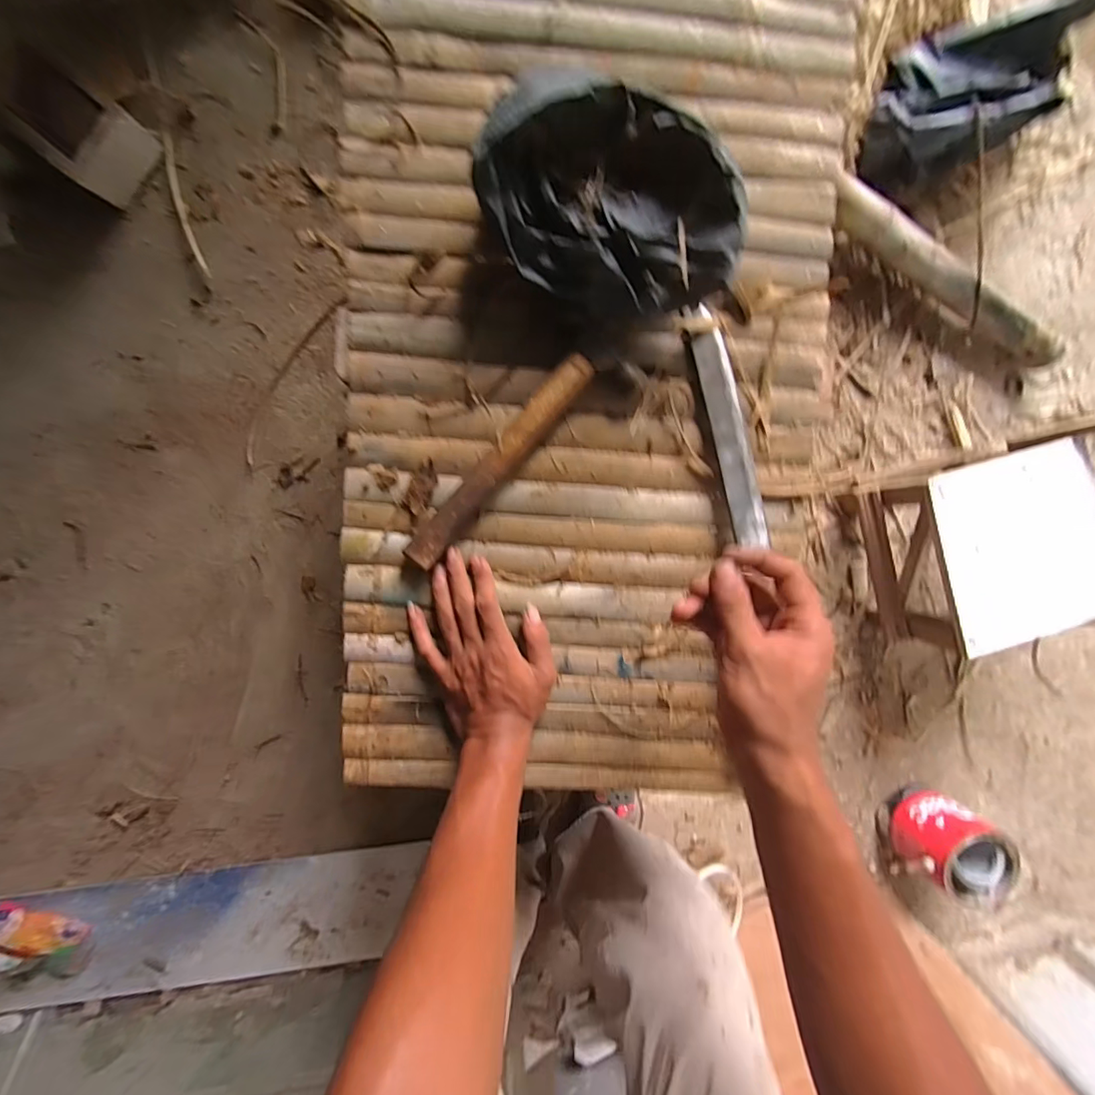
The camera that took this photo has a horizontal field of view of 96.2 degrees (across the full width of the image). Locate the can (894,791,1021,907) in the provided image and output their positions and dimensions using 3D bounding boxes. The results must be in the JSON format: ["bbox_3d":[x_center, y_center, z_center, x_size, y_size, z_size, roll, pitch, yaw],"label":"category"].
[{"bbox_3d":[0.792,0.581,0.964,0.152,0.144,0.151,32,92,-6],"label":"can"}]

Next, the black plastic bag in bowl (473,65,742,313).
[{"bbox_3d":[0.047,-0.247,0.364,0.148,0.068,0.181,-41,97,1],"label":"black plastic bag in bowl"}]

